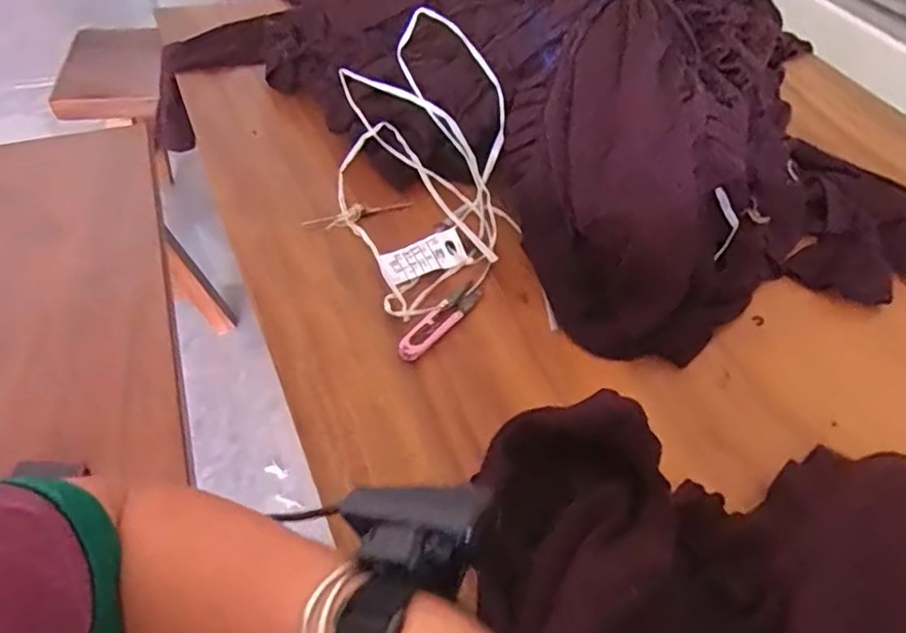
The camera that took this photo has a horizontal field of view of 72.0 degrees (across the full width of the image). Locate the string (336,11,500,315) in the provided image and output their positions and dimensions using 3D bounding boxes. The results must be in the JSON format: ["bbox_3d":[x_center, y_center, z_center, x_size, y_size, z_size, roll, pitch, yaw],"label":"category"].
[{"bbox_3d":[-0.030,-0.136,0.535,0.150,0.121,0.245,1,51,-5],"label":"string"}]

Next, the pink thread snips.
[{"bbox_3d":[-0.011,0.001,0.503,0.025,0.012,0.096,33,55,20],"label":"pink thread snips"}]

